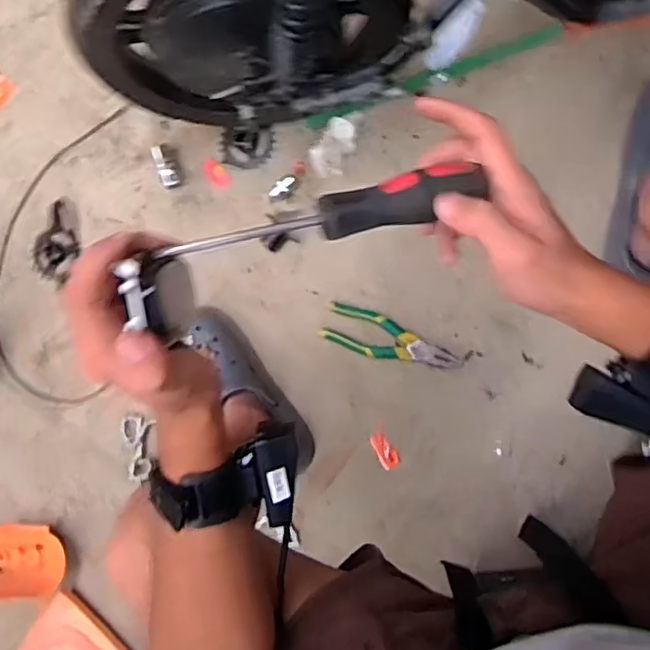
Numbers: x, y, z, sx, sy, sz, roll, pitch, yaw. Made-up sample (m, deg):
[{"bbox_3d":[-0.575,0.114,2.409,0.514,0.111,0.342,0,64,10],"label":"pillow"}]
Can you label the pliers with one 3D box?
[{"bbox_3d":[0.093,0.026,0.905,0.196,0.024,0.059,23,92,11],"label":"pliers"}]

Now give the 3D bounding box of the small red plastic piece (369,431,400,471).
[{"bbox_3d":[0.083,0.178,0.904,0.028,0.004,0.054,-34,82,8],"label":"small red plastic piece"}]

